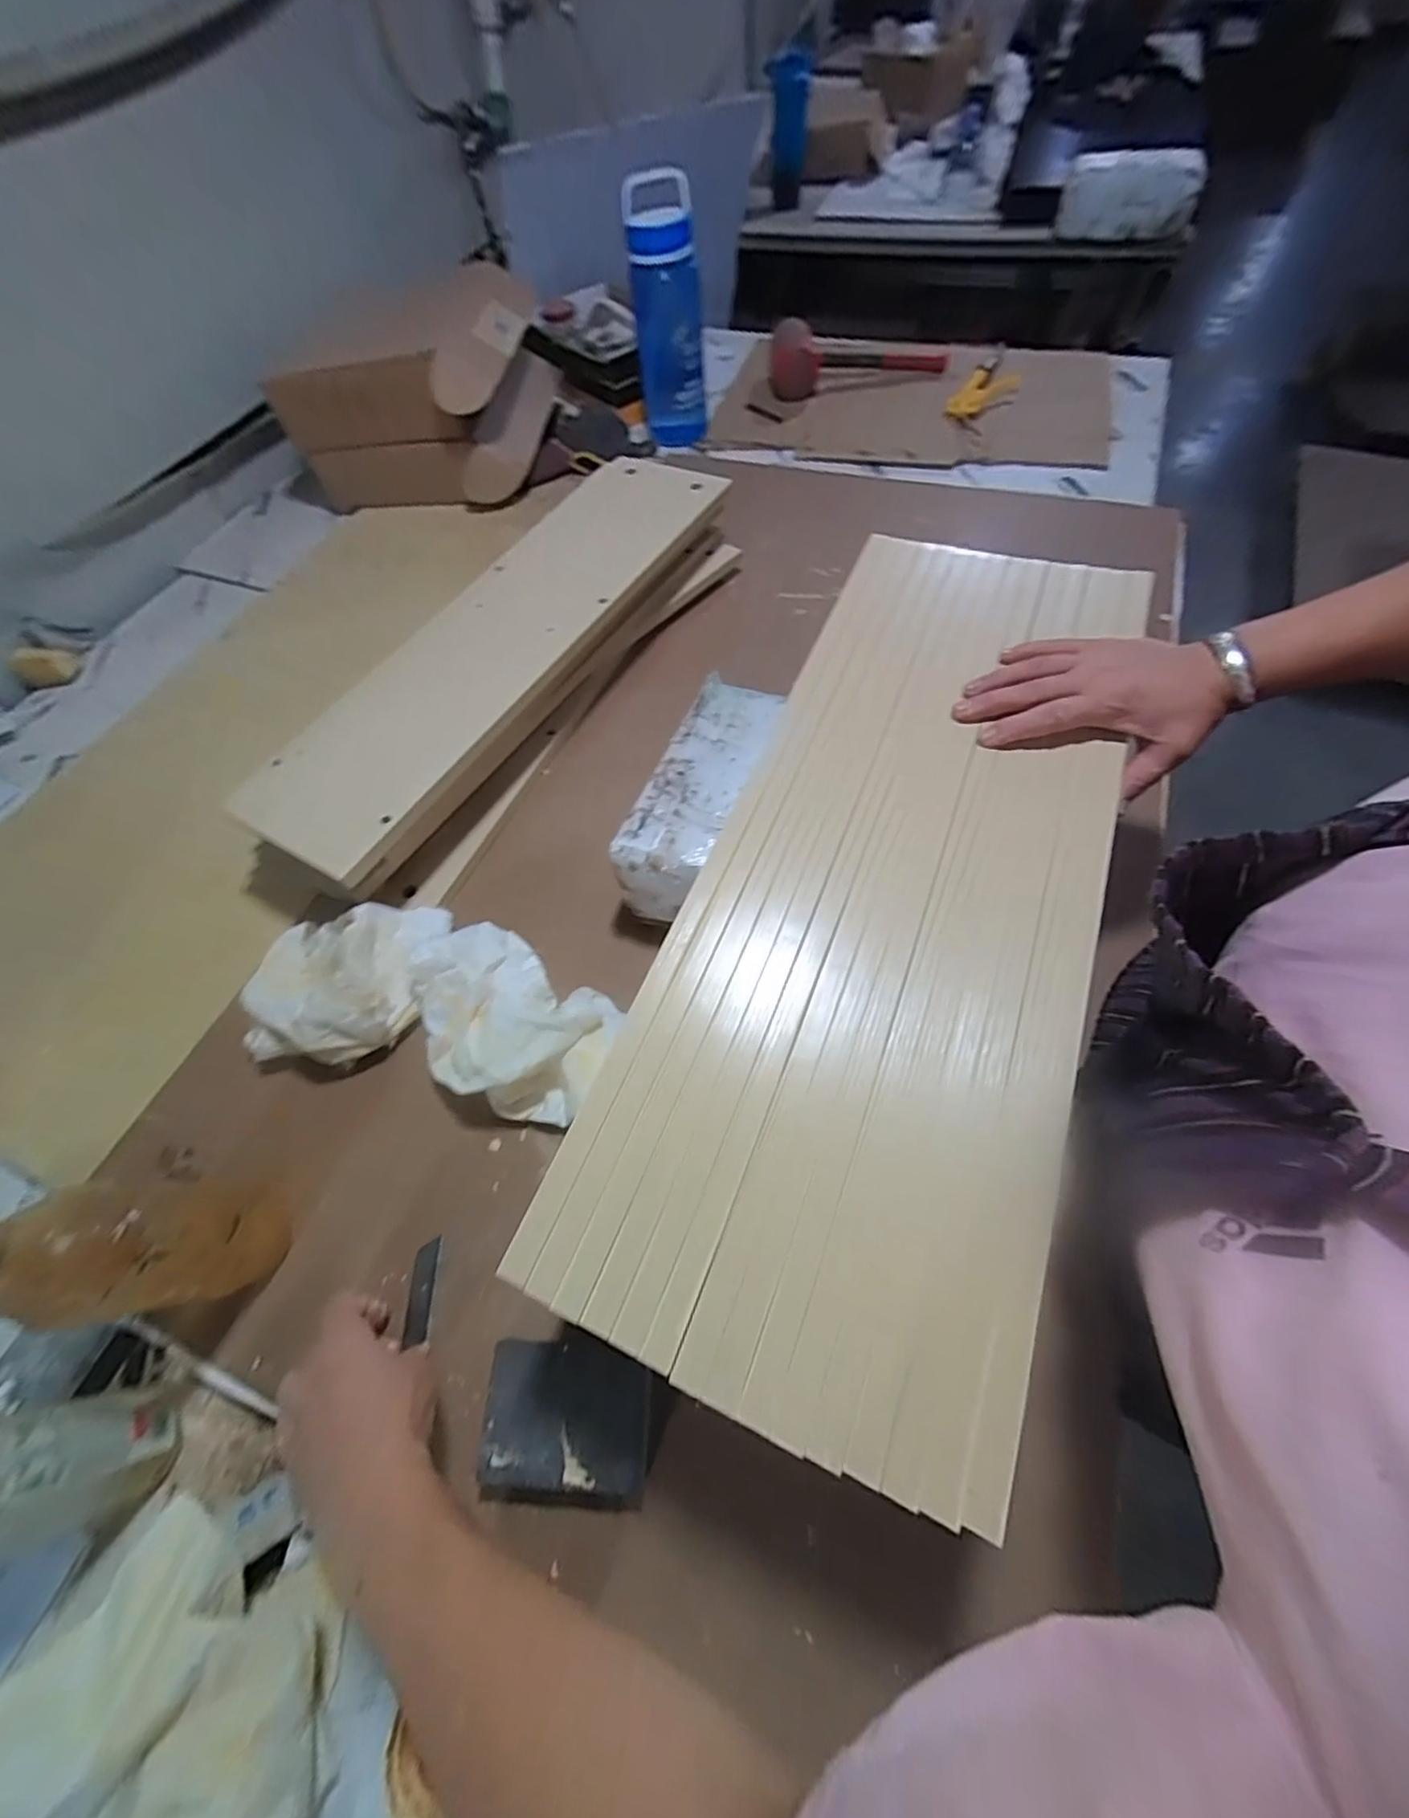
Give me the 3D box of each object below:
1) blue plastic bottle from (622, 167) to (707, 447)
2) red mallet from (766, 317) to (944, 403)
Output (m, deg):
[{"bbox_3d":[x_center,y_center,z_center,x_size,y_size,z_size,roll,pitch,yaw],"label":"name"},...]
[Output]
[{"bbox_3d":[-0.056,-0.933,0.950,0.103,0.292,0.093,-8,61,0],"label":"blue plastic bottle"},{"bbox_3d":[0.290,-1.039,1.123,0.328,0.070,0.163,3,62,6],"label":"red mallet"}]

